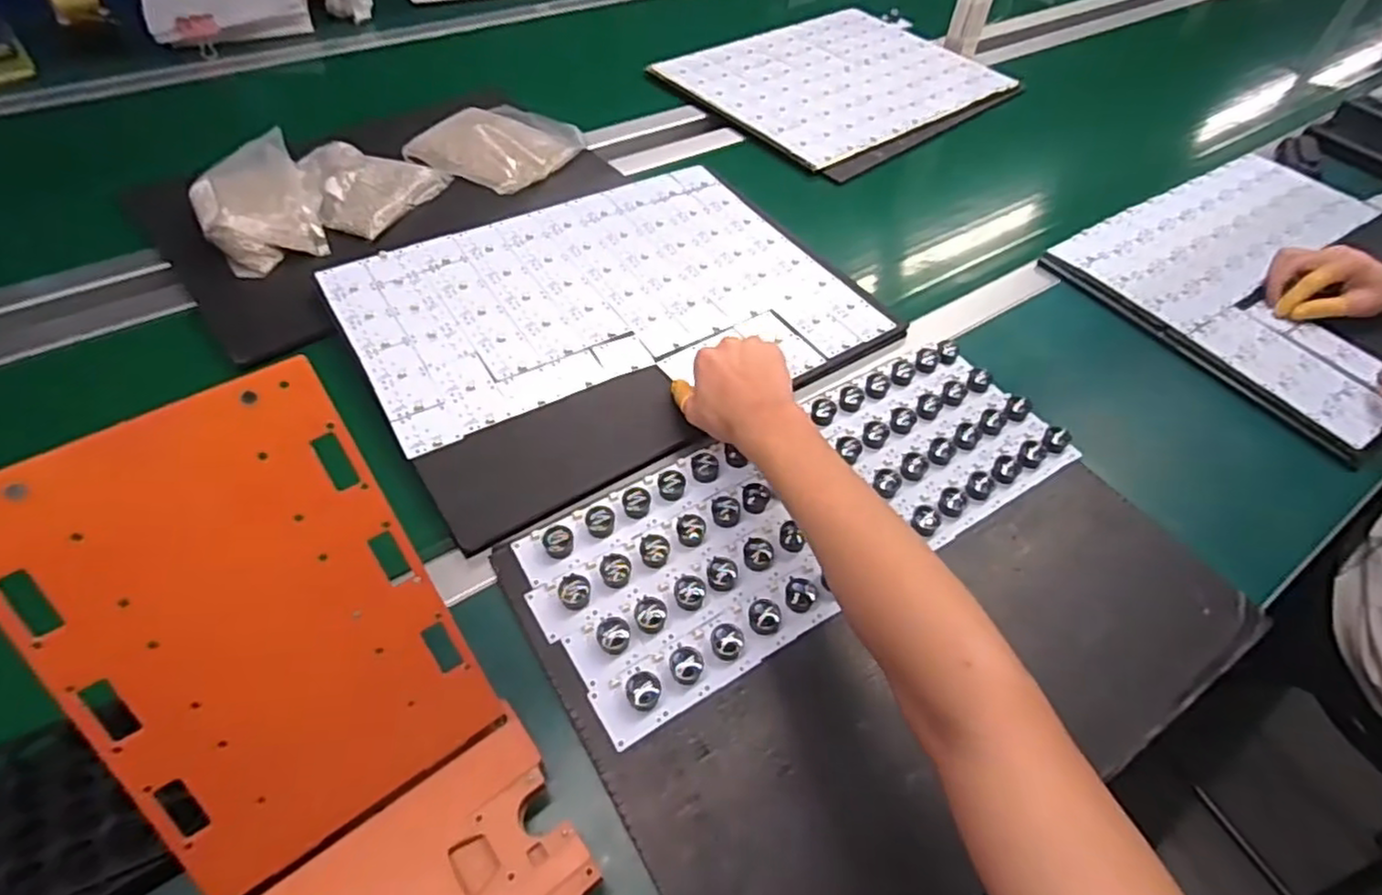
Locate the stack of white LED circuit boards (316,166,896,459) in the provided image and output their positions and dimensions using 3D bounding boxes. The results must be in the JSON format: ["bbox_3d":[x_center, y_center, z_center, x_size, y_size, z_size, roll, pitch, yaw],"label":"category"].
[{"bbox_3d":[-0.090,-0.155,0.703,0.469,0.014,0.328,-21,58,-19],"label":"stack of white LED circuit boards"}]

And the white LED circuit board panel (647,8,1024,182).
[{"bbox_3d":[0.237,-0.585,1.095,0.496,0.021,0.387,-33,62,-25],"label":"white LED circuit board panel"}]

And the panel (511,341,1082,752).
[{"bbox_3d":[0.102,0.039,0.569,0.464,0.020,0.171,-25,57,-22],"label":"panel"}]

